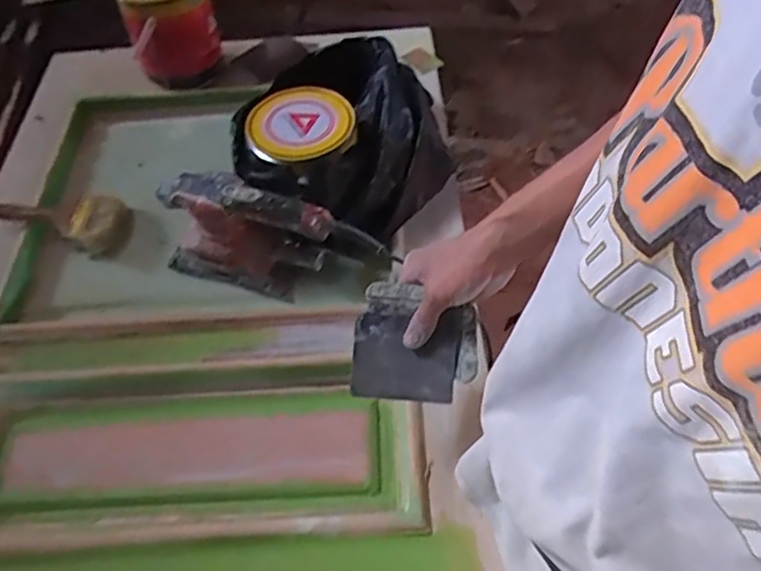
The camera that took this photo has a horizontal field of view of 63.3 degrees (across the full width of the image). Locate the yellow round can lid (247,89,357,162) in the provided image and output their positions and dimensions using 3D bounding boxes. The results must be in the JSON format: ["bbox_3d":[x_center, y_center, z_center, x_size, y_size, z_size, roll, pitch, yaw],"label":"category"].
[{"bbox_3d":[-0.107,-0.220,0.845,0.139,0.022,0.131,-3,60,6],"label":"yellow round can lid"}]

